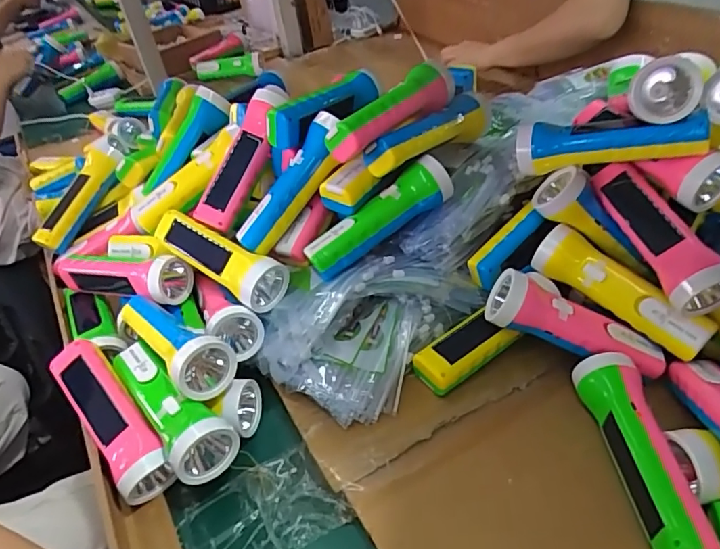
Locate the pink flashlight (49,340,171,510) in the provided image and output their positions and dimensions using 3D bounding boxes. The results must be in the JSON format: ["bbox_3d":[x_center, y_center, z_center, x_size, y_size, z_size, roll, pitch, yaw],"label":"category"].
[{"bbox_3d":[-0.231,0.128,0.462,0.046,0.047,0.166,-33,65,-27],"label":"pink flashlight"}]

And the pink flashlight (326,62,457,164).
[{"bbox_3d":[0.034,-0.169,0.521,0.045,0.051,0.150,29,52,35],"label":"pink flashlight"}]

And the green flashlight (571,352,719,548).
[{"bbox_3d":[0.220,0.140,0.398,0.049,0.043,0.162,-7,40,0],"label":"green flashlight"}]

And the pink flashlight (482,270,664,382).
[{"bbox_3d":[0.202,0.049,0.468,0.162,0.048,0.044,21,45,2],"label":"pink flashlight"}]

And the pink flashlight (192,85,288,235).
[{"bbox_3d":[-0.132,-0.132,0.574,0.057,0.045,0.173,23,89,31],"label":"pink flashlight"}]

